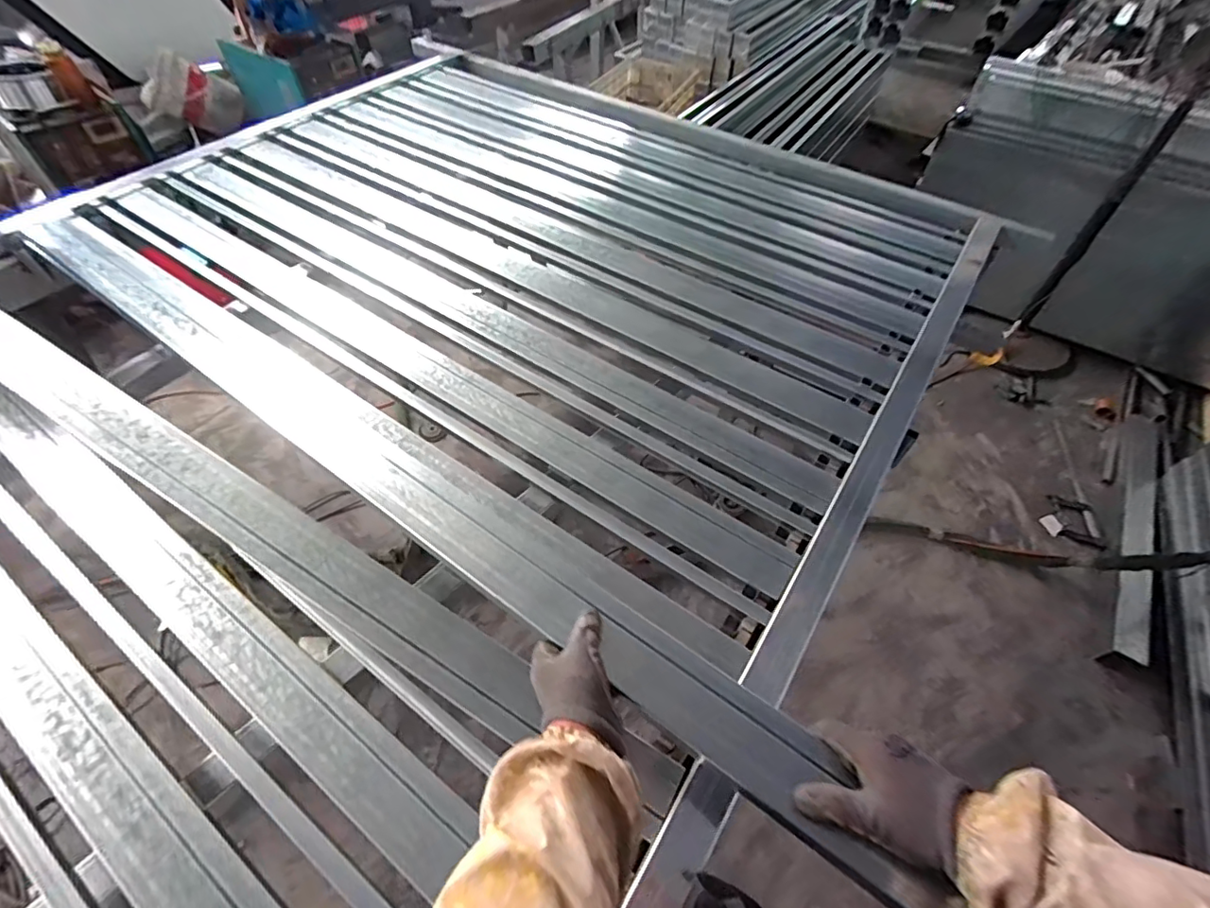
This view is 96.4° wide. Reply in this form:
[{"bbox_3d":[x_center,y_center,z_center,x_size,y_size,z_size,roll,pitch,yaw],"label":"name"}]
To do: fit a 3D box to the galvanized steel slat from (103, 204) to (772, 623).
[{"bbox_3d":[-0.472,-0.177,0.995,1.670,0.034,0.062,31,58,20],"label":"galvanized steel slat"}]

